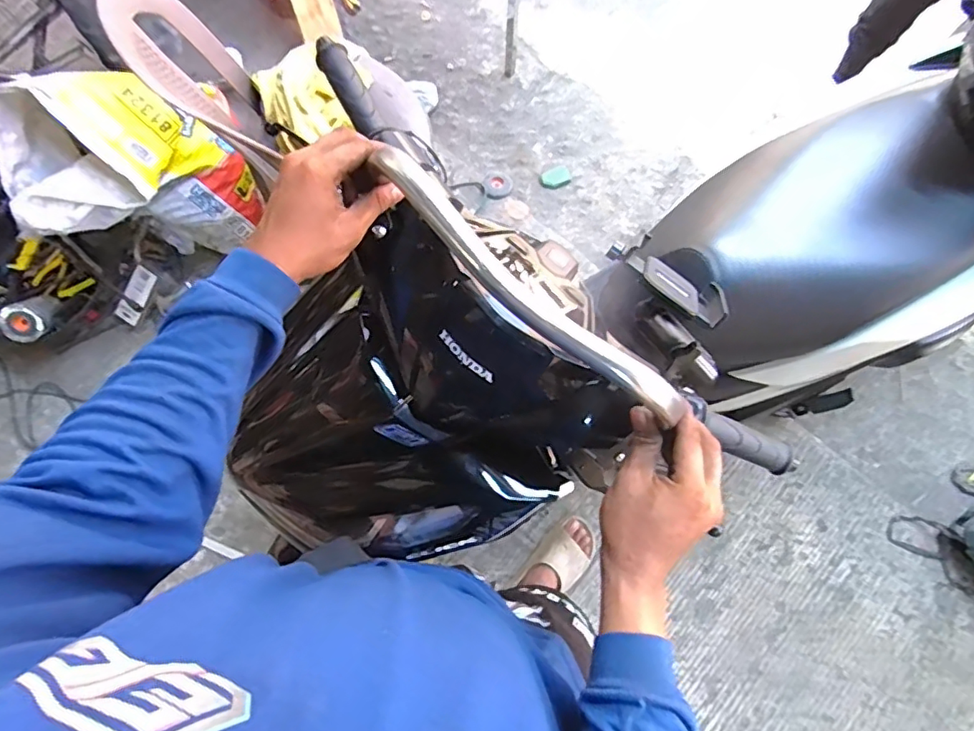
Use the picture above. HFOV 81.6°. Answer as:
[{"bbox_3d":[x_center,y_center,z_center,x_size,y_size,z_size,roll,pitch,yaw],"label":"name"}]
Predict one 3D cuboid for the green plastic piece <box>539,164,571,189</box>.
[{"bbox_3d":[0.205,-0.563,1.699,0.090,0.008,0.064,-22,78,-4],"label":"green plastic piece"}]

